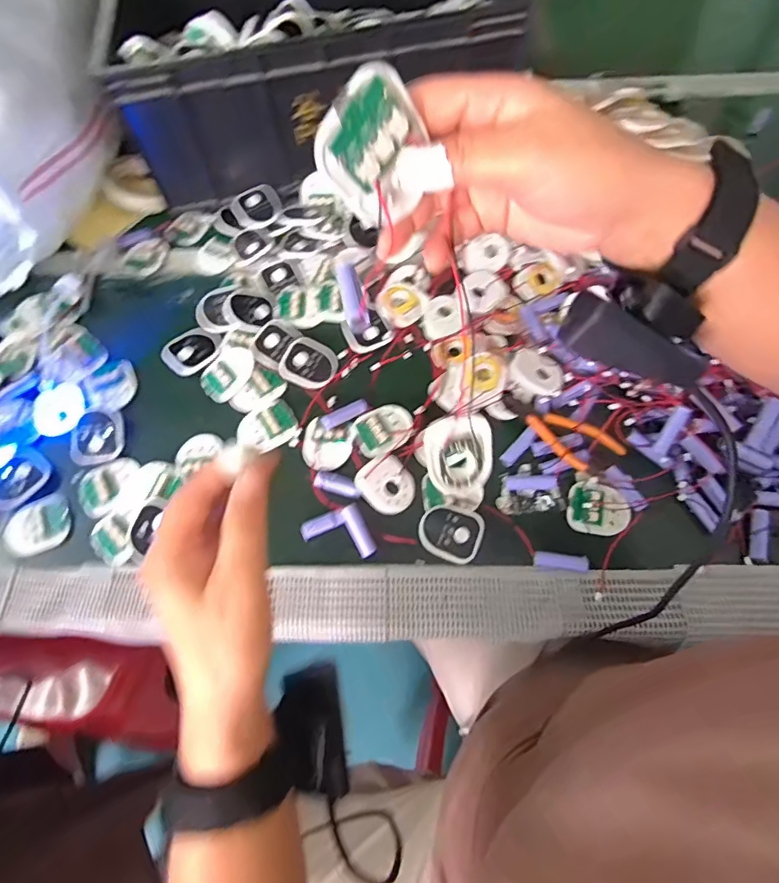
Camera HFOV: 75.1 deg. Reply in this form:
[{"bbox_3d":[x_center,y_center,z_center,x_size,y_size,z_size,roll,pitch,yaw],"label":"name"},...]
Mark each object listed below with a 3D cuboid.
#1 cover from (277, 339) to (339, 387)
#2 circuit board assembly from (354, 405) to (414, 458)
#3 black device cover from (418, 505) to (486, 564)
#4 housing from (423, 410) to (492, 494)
[{"bbox_3d":[-0.090,-0.087,0.563,0.065,0.012,0.052,22,66,11],"label":"cover"},{"bbox_3d":[-0.006,-0.013,0.533,0.063,0.012,0.049,-34,68,-15],"label":"circuit board assembly"},{"bbox_3d":[0.059,0.088,0.483,0.060,0.015,0.049,9,65,5],"label":"black device cover"},{"bbox_3d":[0.052,0.010,0.366,0.049,0.012,0.059,-9,104,-6],"label":"housing"}]

